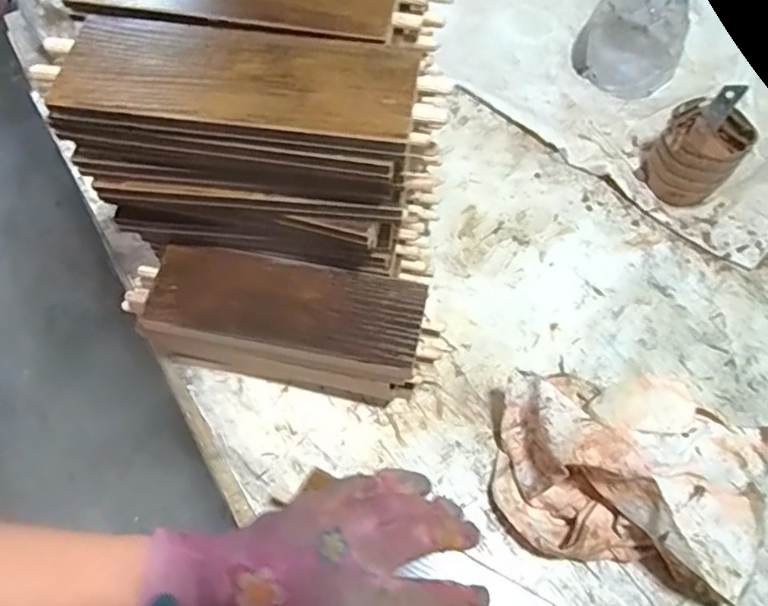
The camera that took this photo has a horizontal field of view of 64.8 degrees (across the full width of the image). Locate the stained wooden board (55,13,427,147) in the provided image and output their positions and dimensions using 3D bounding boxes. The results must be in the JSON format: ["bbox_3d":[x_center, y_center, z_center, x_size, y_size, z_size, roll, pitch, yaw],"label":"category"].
[{"bbox_3d":[-0.076,-0.117,0.313,0.182,0.007,0.066,8,64,2],"label":"stained wooden board"}]

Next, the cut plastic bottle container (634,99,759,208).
[{"bbox_3d":[0.268,-0.126,0.529,0.067,0.069,0.066,1,64,-1],"label":"cut plastic bottle container"}]

